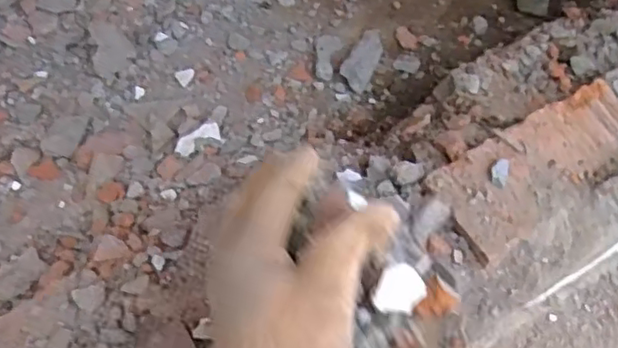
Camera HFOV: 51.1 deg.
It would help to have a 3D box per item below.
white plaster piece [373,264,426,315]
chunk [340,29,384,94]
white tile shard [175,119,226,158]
[{"bbox_3d":[0.049,0.064,0.353,0.029,0.004,0.025,-43,90,-17],"label":"white plaster piece"},{"bbox_3d":[0.065,-0.137,0.752,0.036,0.019,0.094,20,61,15],"label":"chunk"},{"bbox_3d":[-0.117,-0.036,0.689,0.052,0.019,0.028,-29,61,-15],"label":"white tile shard"}]

